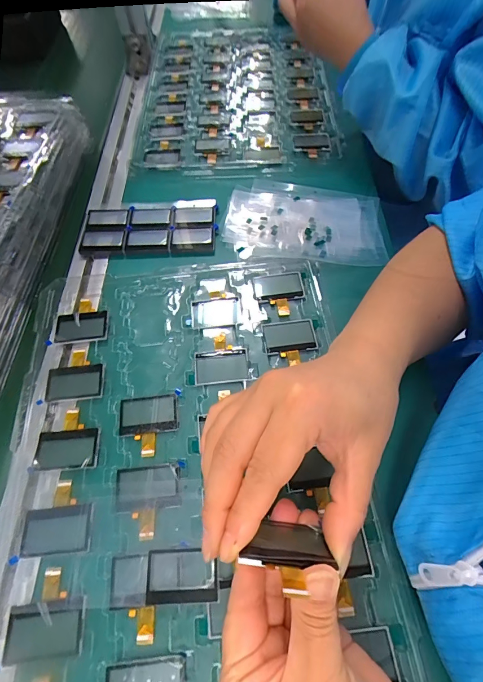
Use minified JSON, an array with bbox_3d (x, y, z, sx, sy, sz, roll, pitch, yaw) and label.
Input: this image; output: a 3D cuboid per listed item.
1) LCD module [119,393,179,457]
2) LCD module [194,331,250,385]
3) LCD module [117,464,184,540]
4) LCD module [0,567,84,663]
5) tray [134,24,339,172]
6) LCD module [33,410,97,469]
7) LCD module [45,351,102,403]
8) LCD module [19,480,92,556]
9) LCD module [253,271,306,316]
[{"bbox_3d":[-0.074,0.066,0.282,0.046,0.004,0.048,-7,61,-1],"label":"LCD module"},{"bbox_3d":[-0.018,0.015,0.310,0.045,0.004,0.046,-6,61,0],"label":"LCD module"},{"bbox_3d":[-0.068,0.114,0.253,0.045,0.004,0.047,-7,61,-1],"label":"LCD module"},{"bbox_3d":[-0.124,0.172,0.224,0.046,0.004,0.046,-7,61,-1],"label":"LCD module"},{"bbox_3d":[-0.012,-0.380,0.523,0.259,0.014,0.386,-3,61,2],"label":"tray"},{"bbox_3d":[-0.135,0.076,0.277,0.046,0.004,0.045,-2,61,2],"label":"LCD module"},{"bbox_3d":[-0.142,0.028,0.304,0.045,0.004,0.046,-7,61,-1],"label":"LCD module"},{"bbox_3d":[-0.129,0.125,0.251,0.046,0.004,0.046,-4,61,1],"label":"LCD module"},{"bbox_3d":[0.037,-0.047,0.339,0.046,0.004,0.047,-7,61,-1],"label":"LCD module"}]

